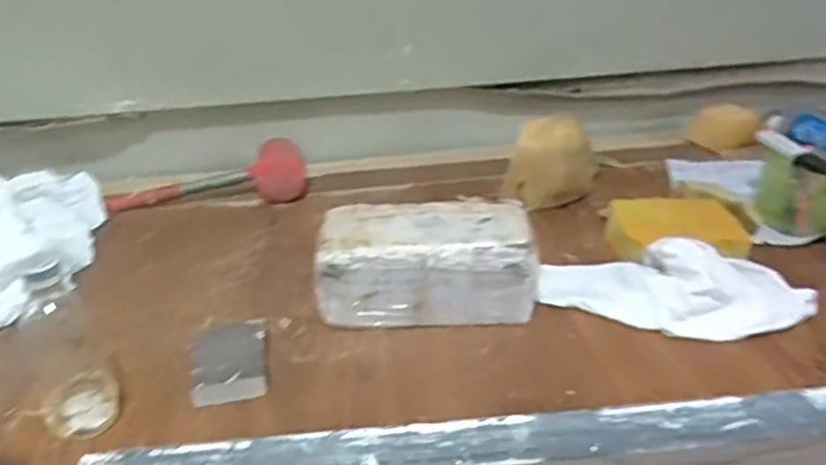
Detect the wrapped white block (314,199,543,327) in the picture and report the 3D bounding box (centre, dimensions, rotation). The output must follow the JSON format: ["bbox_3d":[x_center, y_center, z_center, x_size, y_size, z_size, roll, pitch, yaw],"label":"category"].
[{"bbox_3d":[0.014,0.036,0.769,0.237,0.107,0.107,-3,25,-2],"label":"wrapped white block"}]

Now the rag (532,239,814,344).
[{"bbox_3d":[0.281,0.059,0.751,0.281,0.068,0.118,0,26,5],"label":"rag"}]

